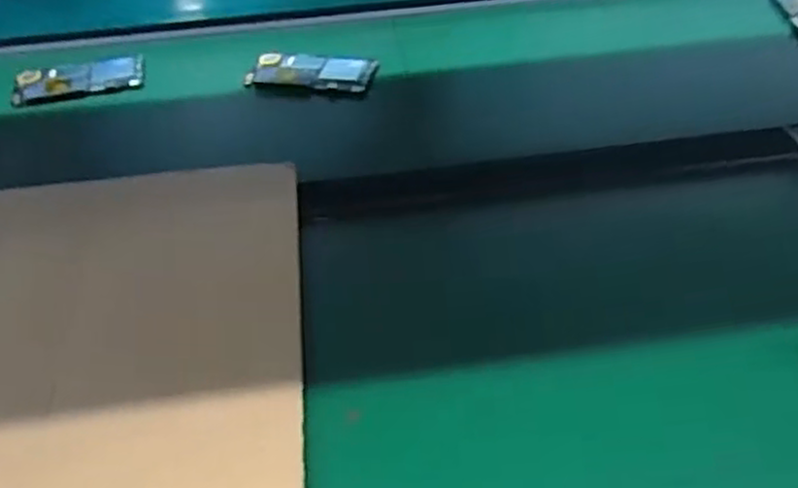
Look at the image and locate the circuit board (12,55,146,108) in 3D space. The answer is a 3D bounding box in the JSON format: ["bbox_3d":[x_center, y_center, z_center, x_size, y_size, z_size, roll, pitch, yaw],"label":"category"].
[{"bbox_3d":[-0.313,-0.164,0.729,0.122,0.013,0.063,-16,44,-14],"label":"circuit board"}]

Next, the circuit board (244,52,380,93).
[{"bbox_3d":[-0.083,-0.171,0.729,0.121,0.011,0.058,5,43,9],"label":"circuit board"}]

